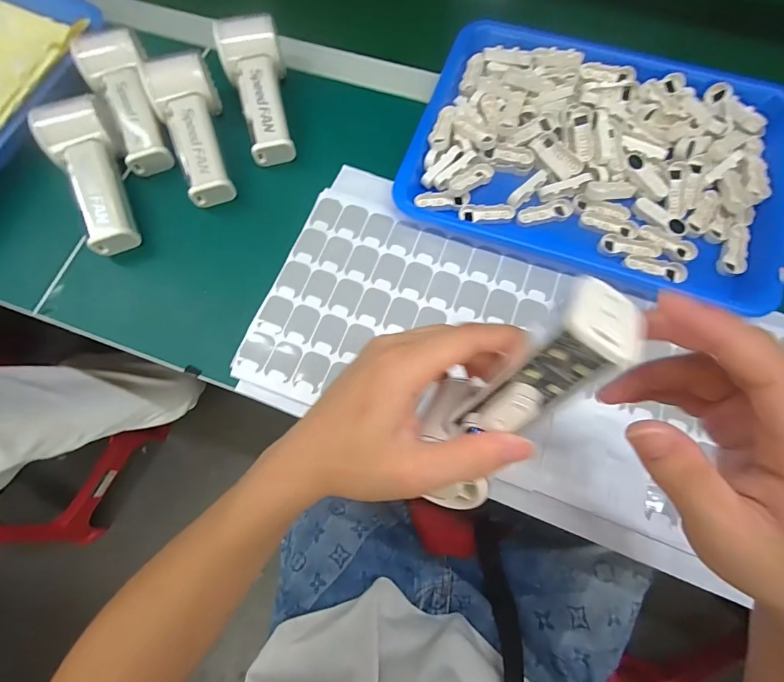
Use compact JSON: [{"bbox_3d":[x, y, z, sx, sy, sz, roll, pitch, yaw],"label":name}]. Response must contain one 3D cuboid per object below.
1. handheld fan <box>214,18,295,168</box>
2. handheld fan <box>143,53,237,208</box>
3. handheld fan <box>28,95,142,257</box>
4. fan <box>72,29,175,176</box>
[{"bbox_3d":[-0.129,-0.249,0.406,0.060,0.060,0.137,-18,74,-3],"label":"handheld fan"},{"bbox_3d":[-0.194,-0.205,0.399,0.058,0.062,0.146,-18,74,-3],"label":"handheld fan"},{"bbox_3d":[-0.279,-0.156,0.384,0.058,0.061,0.147,-25,75,-5],"label":"handheld fan"},{"bbox_3d":[-0.264,-0.243,0.407,0.061,0.051,0.145,-26,75,-5],"label":"fan"}]

